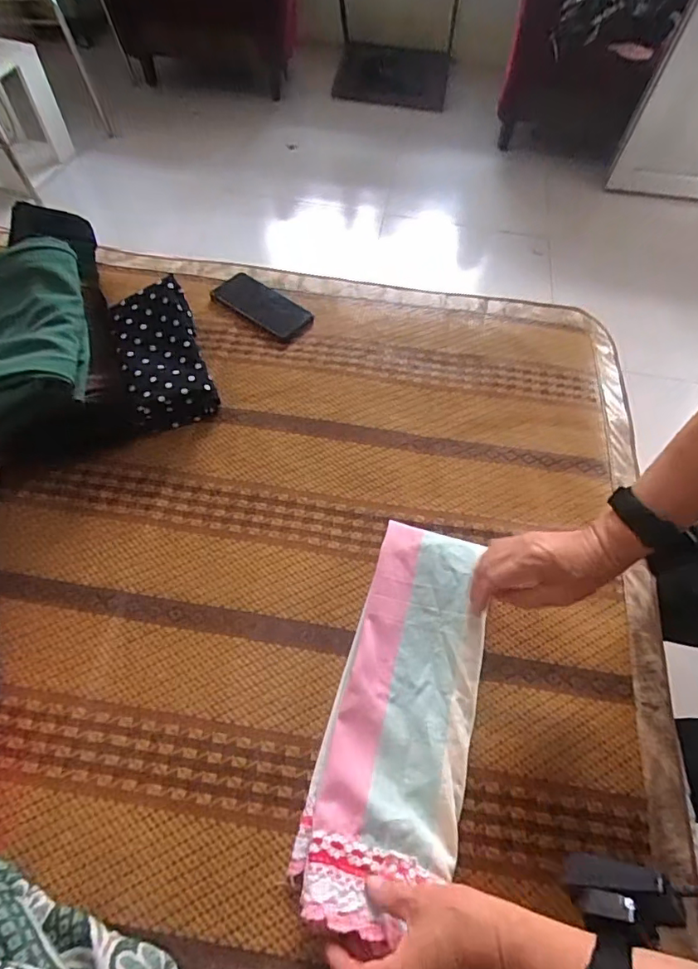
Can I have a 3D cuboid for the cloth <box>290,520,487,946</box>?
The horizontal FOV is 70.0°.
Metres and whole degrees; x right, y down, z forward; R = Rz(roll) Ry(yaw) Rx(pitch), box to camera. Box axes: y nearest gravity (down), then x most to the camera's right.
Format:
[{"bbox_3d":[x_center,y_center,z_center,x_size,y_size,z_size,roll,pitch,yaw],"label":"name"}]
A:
[{"bbox_3d":[0.059,0.213,0.503,0.133,0.046,0.364,15,60,6],"label":"cloth"}]

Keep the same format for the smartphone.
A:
[{"bbox_3d":[-0.143,-0.294,0.809,0.171,0.014,0.075,33,64,15],"label":"smartphone"}]

